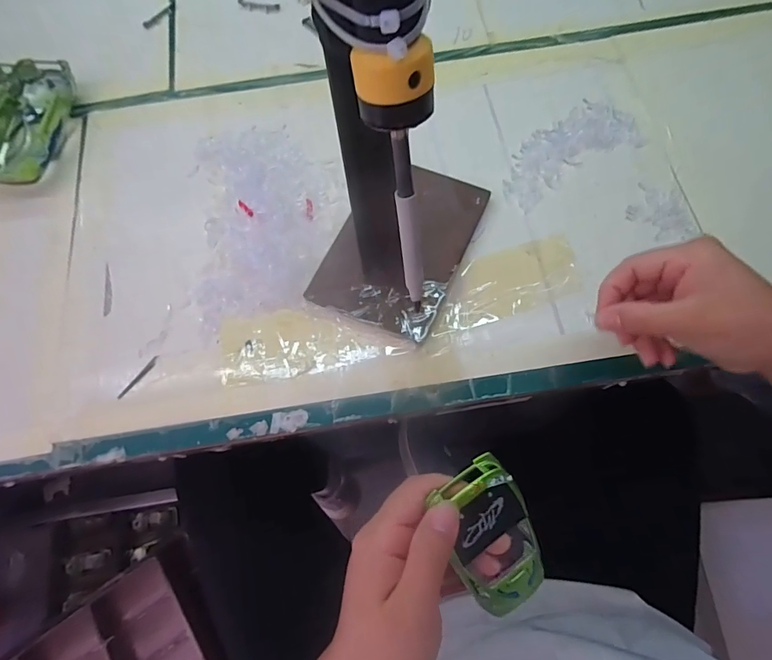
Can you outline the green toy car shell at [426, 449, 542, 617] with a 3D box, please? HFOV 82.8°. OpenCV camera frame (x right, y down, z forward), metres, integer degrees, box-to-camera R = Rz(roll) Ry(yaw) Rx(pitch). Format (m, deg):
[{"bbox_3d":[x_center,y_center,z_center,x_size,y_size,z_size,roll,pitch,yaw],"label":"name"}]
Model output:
[{"bbox_3d":[0.060,0.117,0.242,0.049,0.018,0.097,-20,109,-5],"label":"green toy car shell"}]

